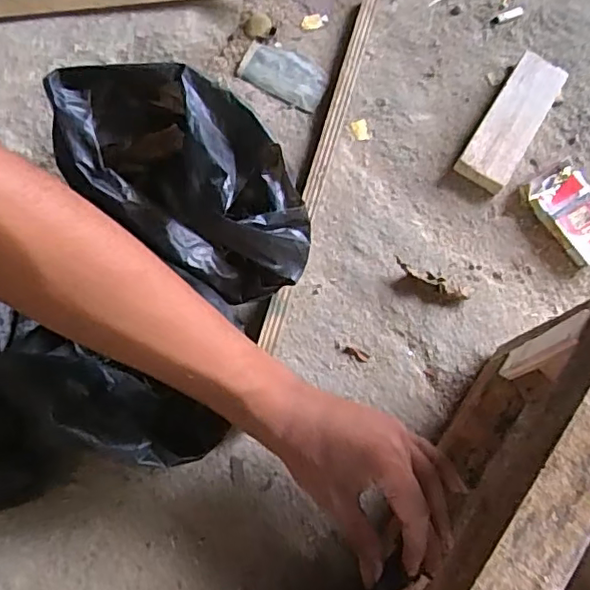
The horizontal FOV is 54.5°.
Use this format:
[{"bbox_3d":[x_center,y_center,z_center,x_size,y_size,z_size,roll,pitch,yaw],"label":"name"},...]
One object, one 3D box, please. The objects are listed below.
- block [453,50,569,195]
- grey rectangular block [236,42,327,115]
[{"bbox_3d":[0.210,-0.168,0.556,0.049,0.020,0.149,31,73,8],"label":"block"},{"bbox_3d":[-0.010,-0.217,0.561,0.084,0.014,0.048,26,72,7],"label":"grey rectangular block"}]

